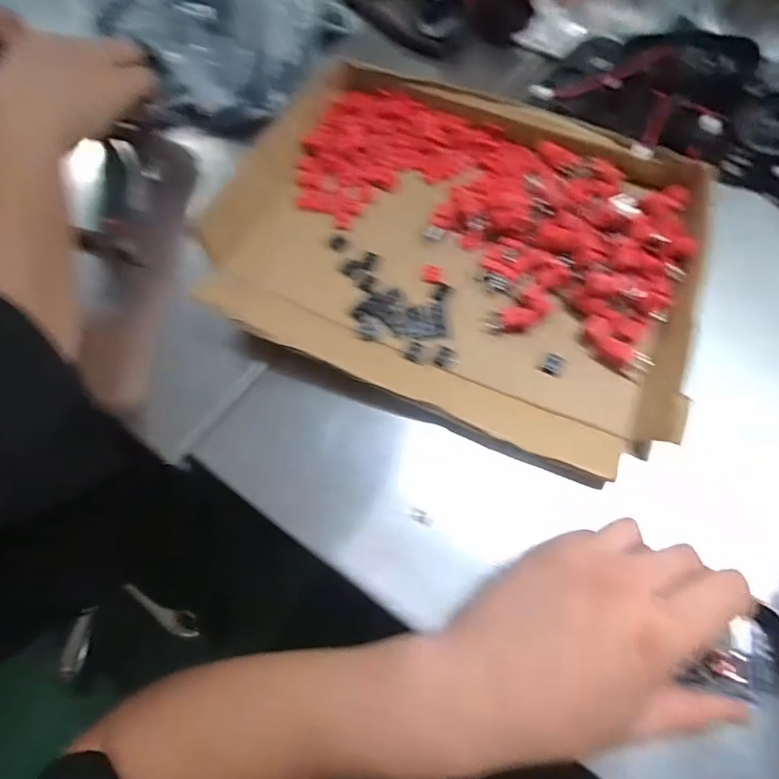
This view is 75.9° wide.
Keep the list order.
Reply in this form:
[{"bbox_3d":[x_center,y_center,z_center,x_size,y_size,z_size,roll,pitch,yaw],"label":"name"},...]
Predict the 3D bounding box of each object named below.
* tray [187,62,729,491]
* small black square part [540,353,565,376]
[{"bbox_3d":[0.043,-0.113,0.373,0.350,0.034,0.266,22,69,11],"label":"tray"},{"bbox_3d":[0.111,-0.017,0.339,0.013,0.004,0.015,28,70,13],"label":"small black square part"}]

